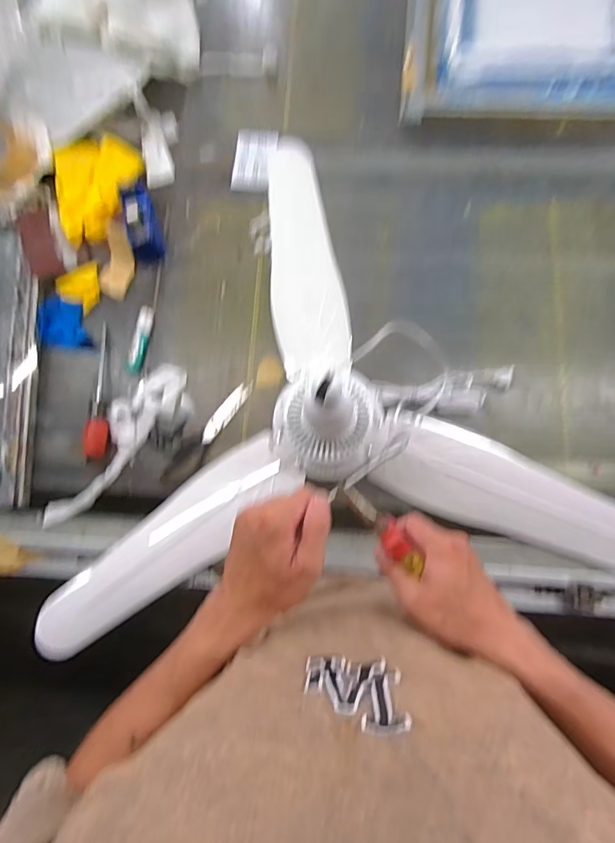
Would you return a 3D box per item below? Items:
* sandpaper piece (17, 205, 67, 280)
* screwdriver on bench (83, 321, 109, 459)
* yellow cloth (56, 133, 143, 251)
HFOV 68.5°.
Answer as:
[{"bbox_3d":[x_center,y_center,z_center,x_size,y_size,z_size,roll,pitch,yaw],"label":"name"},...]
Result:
[{"bbox_3d":[-0.471,-0.314,0.795,0.052,0.009,0.130,-19,81,0],"label":"sandpaper piece"},{"bbox_3d":[-0.344,-0.054,0.746,0.029,0.026,0.236,-6,69,2],"label":"screwdriver on bench"},{"bbox_3d":[-0.389,-0.421,0.816,0.145,0.030,0.208,5,82,3],"label":"yellow cloth"}]

